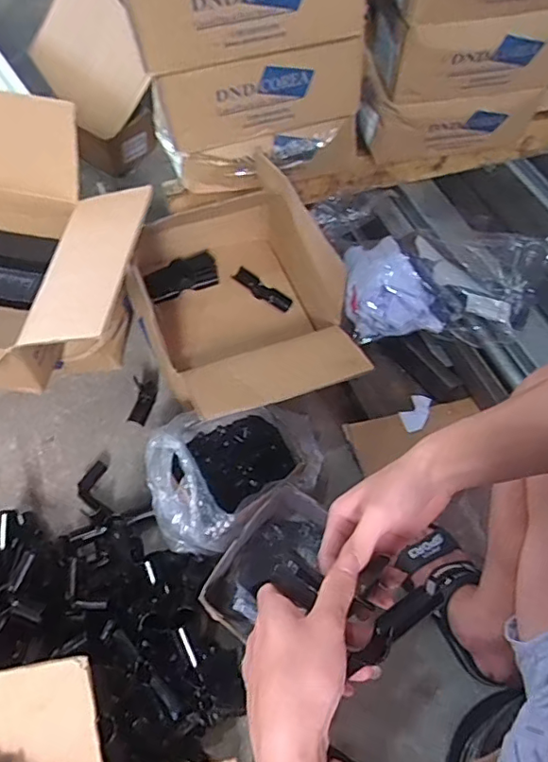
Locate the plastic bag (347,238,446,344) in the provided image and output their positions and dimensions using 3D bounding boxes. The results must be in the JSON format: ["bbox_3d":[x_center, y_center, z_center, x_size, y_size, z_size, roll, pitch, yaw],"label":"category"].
[{"bbox_3d":[0.205,-0.187,0.984,0.155,0.094,0.209,-8,61,-7],"label":"plastic bag"}]

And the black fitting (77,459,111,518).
[{"bbox_3d":[-0.286,0.170,0.850,0.046,0.022,0.097,-9,61,-7],"label":"black fitting"}]

